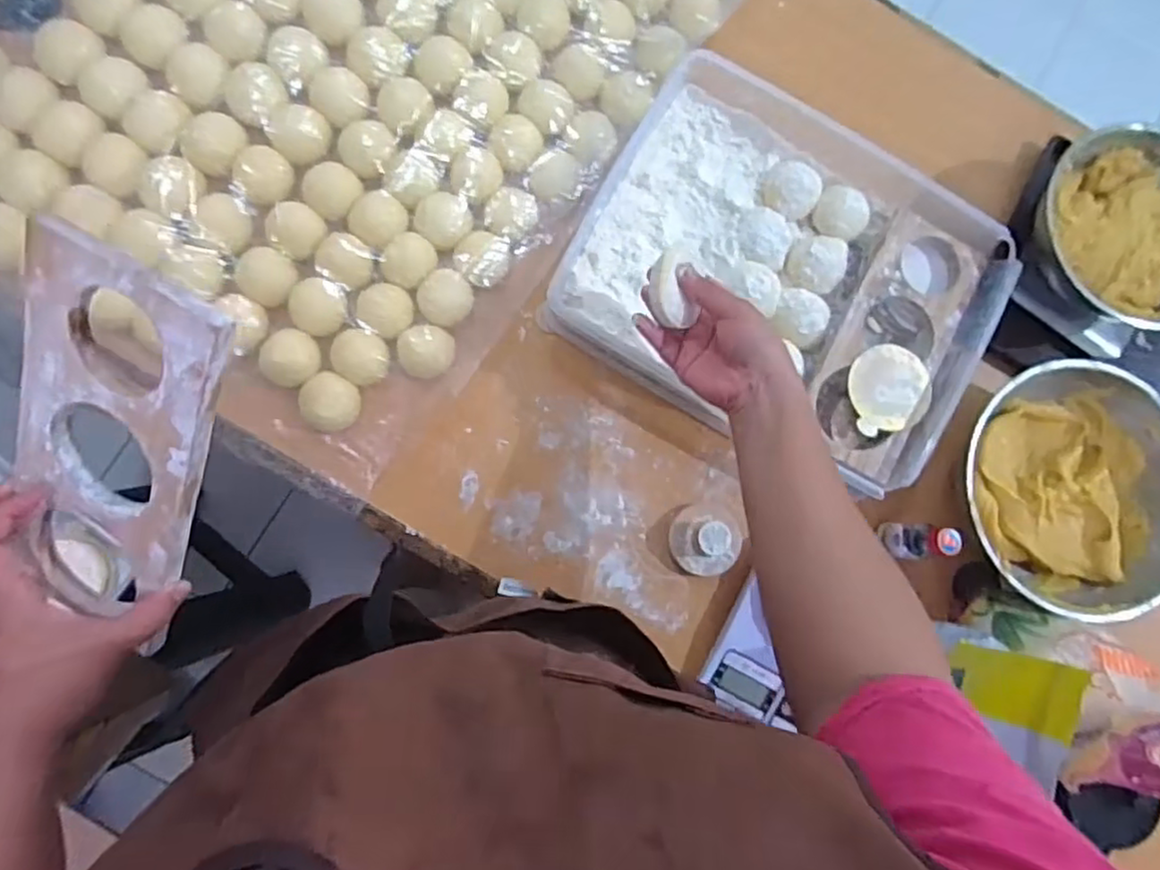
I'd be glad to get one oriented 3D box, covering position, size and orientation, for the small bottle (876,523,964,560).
[{"bbox_3d":[0.291,0.093,0.594,0.032,0.084,0.030,4,84,-6],"label":"small bottle"}]

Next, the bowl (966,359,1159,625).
[{"bbox_3d":[0.434,0.051,0.618,0.210,0.077,0.215,1,84,-6],"label":"bowl"}]

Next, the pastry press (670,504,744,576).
[{"bbox_3d":[0.112,0.095,0.604,0.057,0.039,0.060,1,84,-6],"label":"pastry press"}]

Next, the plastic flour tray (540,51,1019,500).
[{"bbox_3d":[0.194,-0.157,0.624,0.361,0.052,0.320,30,82,-3],"label":"plastic flour tray"}]

